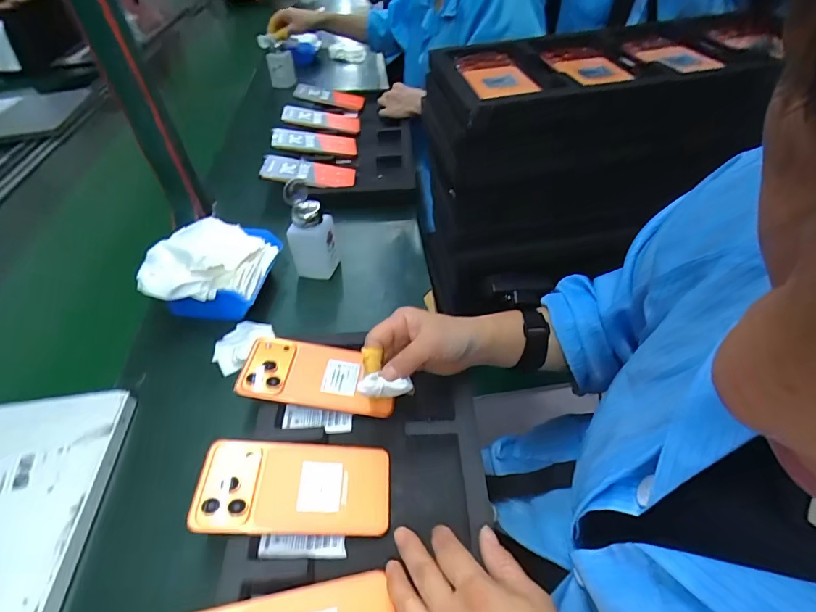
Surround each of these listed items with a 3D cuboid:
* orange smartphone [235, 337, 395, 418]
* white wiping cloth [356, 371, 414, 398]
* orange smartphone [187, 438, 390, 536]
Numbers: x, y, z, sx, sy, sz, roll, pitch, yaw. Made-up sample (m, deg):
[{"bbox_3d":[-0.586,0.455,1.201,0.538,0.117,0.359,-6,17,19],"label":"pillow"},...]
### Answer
[{"bbox_3d":[-0.095,0.072,0.458,0.157,0.017,0.079,10,46,-4],"label":"orange smartphone"},{"bbox_3d":[-0.020,0.075,0.402,0.054,0.017,0.016,8,41,-22],"label":"white wiping cloth"},{"bbox_3d":[-0.098,0.157,0.375,0.160,0.009,0.077,6,45,-8],"label":"orange smartphone"}]

